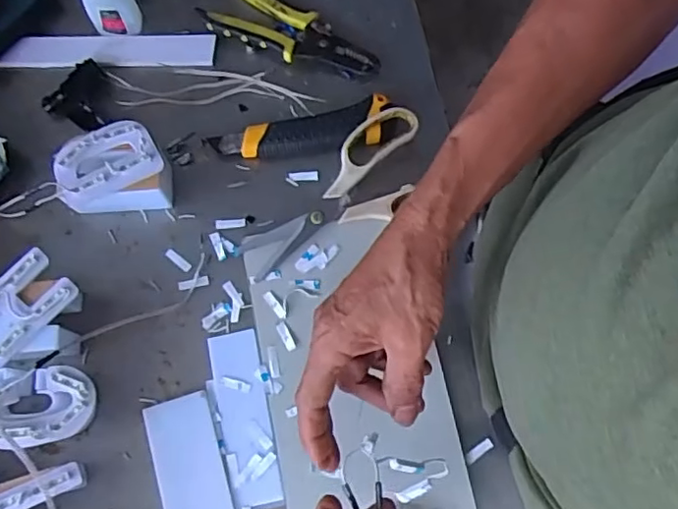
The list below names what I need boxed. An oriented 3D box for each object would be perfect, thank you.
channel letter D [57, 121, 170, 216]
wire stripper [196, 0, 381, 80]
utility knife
[{"bbox_3d":[-0.185,-0.069,0.514,0.085,0.052,0.062,-12,74,-2],"label":"channel letter D"},{"bbox_3d":[-0.041,-0.204,0.559,0.163,0.014,0.056,25,77,8],"label":"wire stripper"},{"bbox_3d":[-0.032,-0.106,0.534,0.156,0.018,0.038,-13,74,-2],"label":"utility knife"}]

